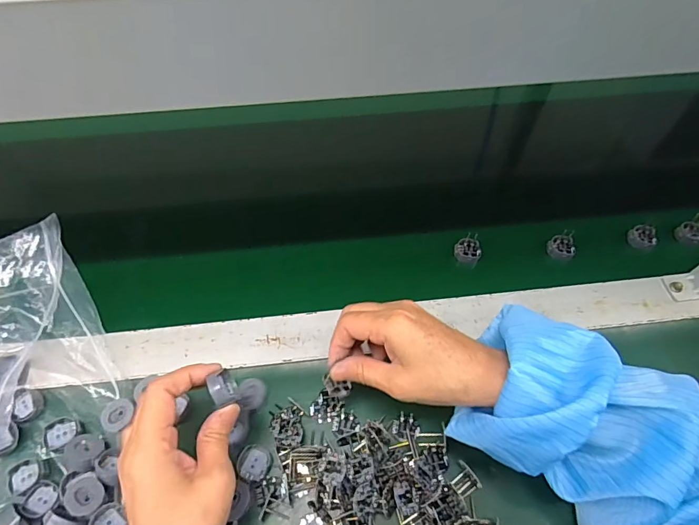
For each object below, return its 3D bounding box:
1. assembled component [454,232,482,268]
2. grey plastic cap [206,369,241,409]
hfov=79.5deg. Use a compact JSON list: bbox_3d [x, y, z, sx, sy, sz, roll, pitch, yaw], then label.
[{"bbox_3d":[0.134,-0.015,0.471,0.029,0.014,0.031,30,62,18],"label":"assembled component"},{"bbox_3d":[-0.090,0.090,0.303,0.015,0.029,0.026,-22,60,-13],"label":"grey plastic cap"}]

